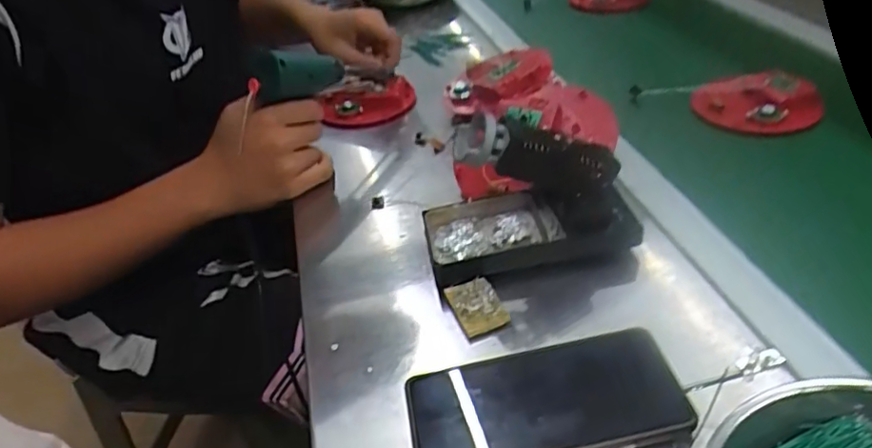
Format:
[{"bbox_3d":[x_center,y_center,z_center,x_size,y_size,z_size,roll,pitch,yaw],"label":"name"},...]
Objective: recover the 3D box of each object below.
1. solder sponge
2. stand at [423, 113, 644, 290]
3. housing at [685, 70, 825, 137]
[{"bbox_3d":[0.030,0.061,0.452,0.035,0.008,0.047,-17,39,-11],"label":"solder sponge"},{"bbox_3d":[0.072,-0.029,0.473,0.160,0.106,0.078,-10,38,-2],"label":"stand"},{"bbox_3d":[0.338,-0.126,0.641,0.121,0.031,0.077,-5,37,0],"label":"housing"}]

